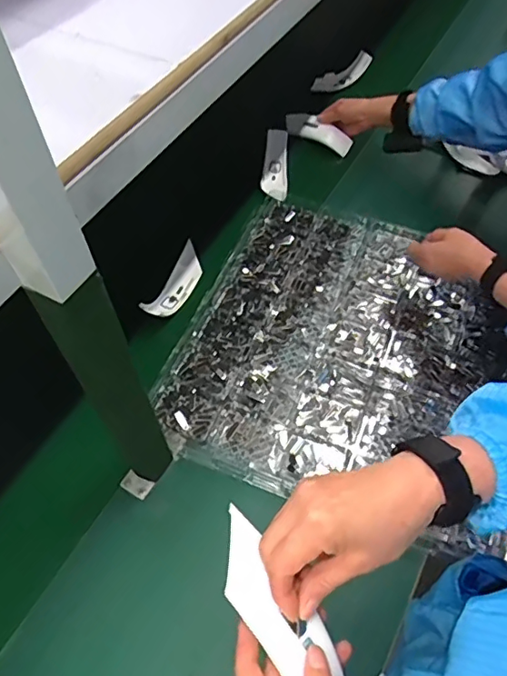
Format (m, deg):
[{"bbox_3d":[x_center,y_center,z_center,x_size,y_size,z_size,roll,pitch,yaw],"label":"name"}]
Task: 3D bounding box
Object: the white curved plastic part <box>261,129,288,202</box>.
[{"bbox_3d":[0.043,-0.342,1.059,0.054,0.045,0.162,3,55,2],"label":"white curved plastic part"}]

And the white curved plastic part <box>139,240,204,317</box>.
[{"bbox_3d":[-0.132,-0.093,0.890,0.048,0.050,0.170,21,58,14],"label":"white curved plastic part"}]

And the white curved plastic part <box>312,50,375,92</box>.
[{"bbox_3d":[0.213,-0.629,1.257,0.150,0.047,0.027,-25,58,7],"label":"white curved plastic part"}]

